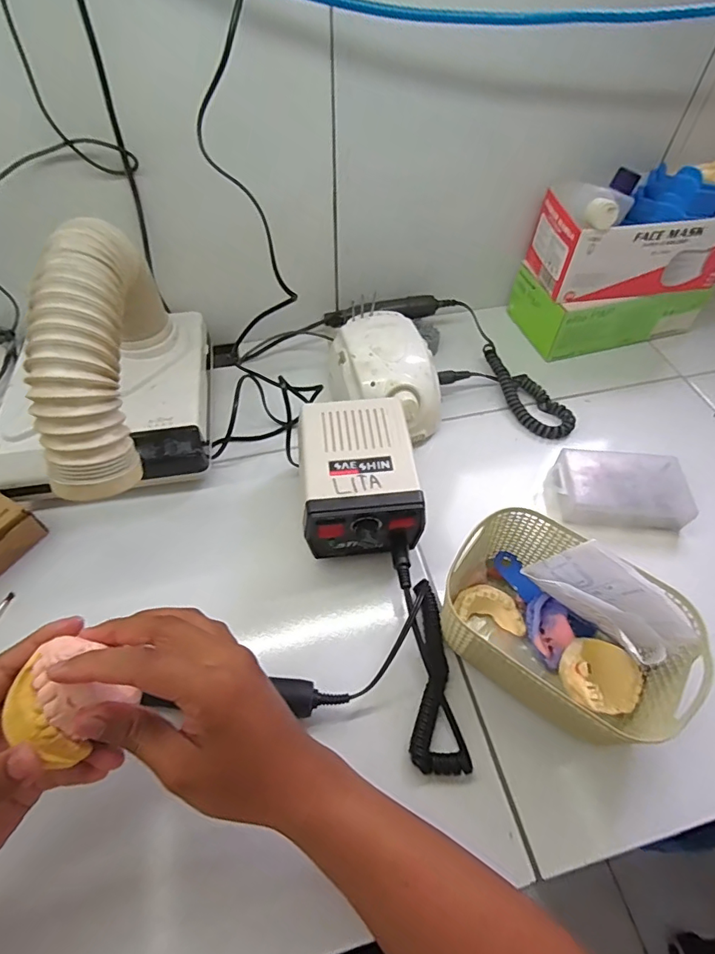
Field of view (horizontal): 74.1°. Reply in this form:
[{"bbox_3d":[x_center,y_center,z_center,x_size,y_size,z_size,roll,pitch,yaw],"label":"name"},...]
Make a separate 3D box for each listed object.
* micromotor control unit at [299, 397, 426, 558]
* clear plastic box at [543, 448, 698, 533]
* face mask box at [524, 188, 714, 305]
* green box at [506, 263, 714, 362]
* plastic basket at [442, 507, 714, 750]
[{"bbox_3d":[-0.001,0.004,0.443,0.105,0.085,0.132,-4,54,-4],"label":"micromotor control unit"},{"bbox_3d":[0.258,0.012,0.474,0.128,0.035,0.078,4,54,2],"label":"clear plastic box"},{"bbox_3d":[0.323,-0.276,0.554,0.206,0.089,0.100,-5,54,-5],"label":"face mask box"},{"bbox_3d":[0.326,-0.230,0.620,0.221,0.068,0.112,-9,55,-7],"label":"green box"},{"bbox_3d":[0.151,0.111,0.355,0.165,0.088,0.125,33,60,20],"label":"plastic basket"}]

